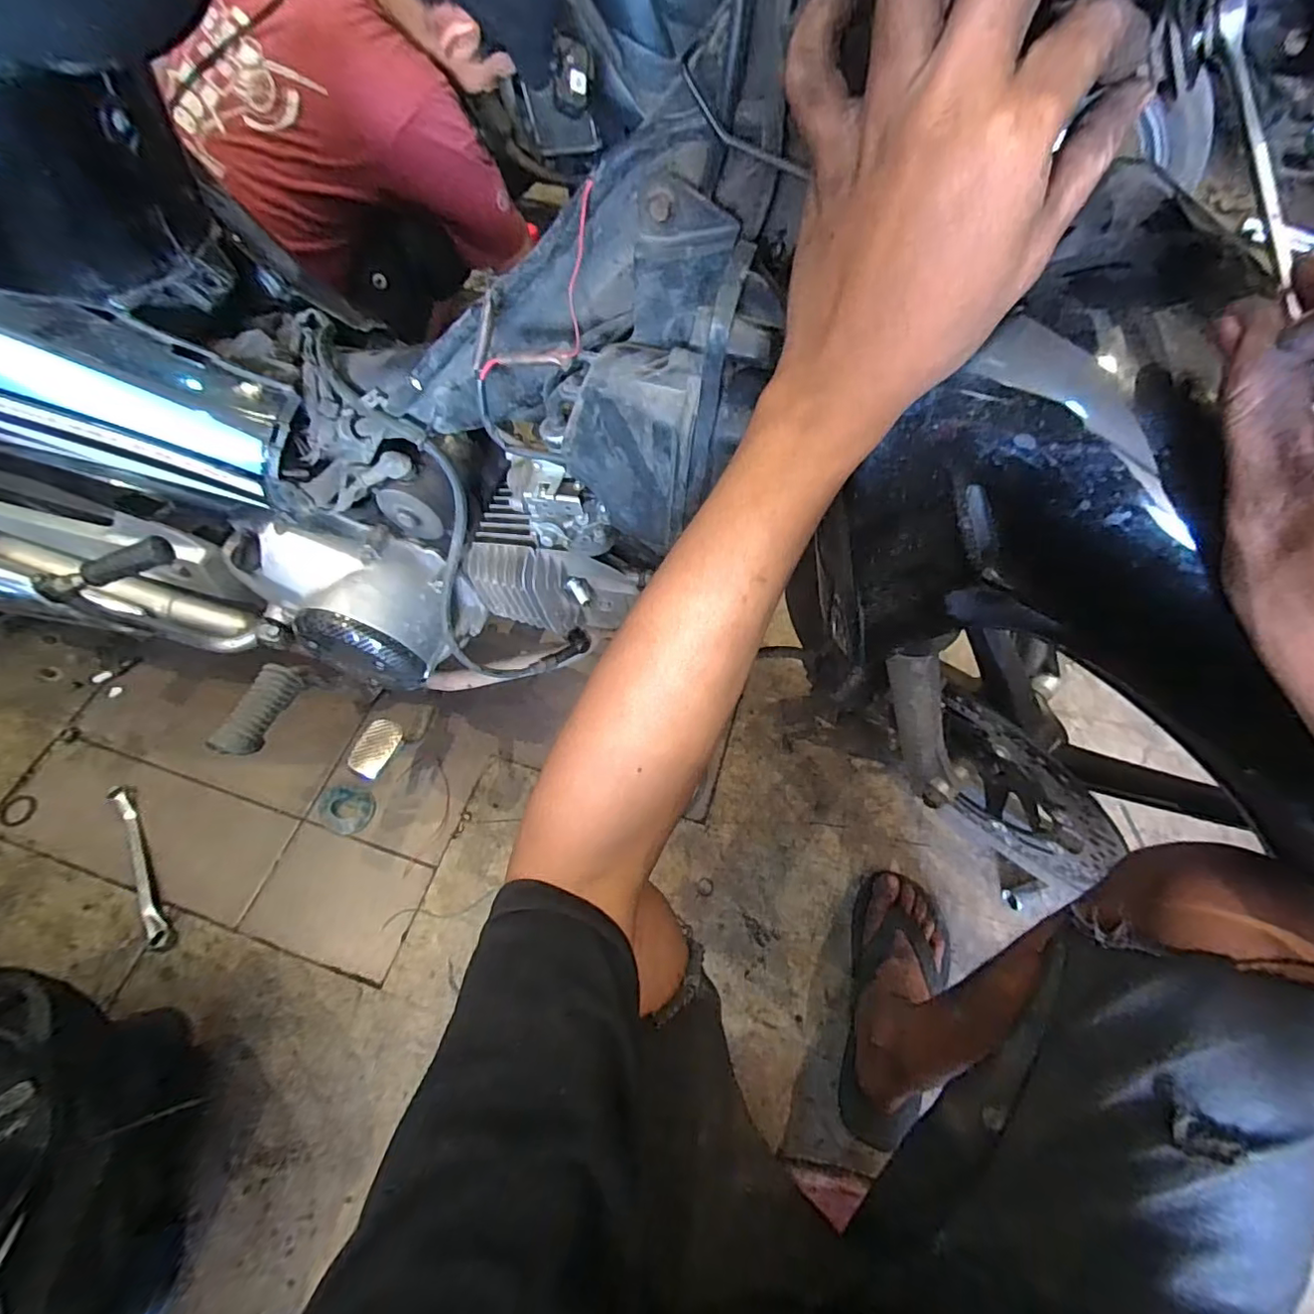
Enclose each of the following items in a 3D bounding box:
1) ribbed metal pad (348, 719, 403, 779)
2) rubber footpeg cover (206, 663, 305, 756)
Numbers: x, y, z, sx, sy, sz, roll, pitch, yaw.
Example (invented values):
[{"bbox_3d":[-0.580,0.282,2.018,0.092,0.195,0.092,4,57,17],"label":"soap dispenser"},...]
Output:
[{"bbox_3d":[-0.262,0.083,0.532,0.037,0.016,0.052,28,66,14],"label":"ribbed metal pad"},{"bbox_3d":[-0.368,0.048,0.527,0.034,0.030,0.087,14,63,7],"label":"rubber footpeg cover"}]

